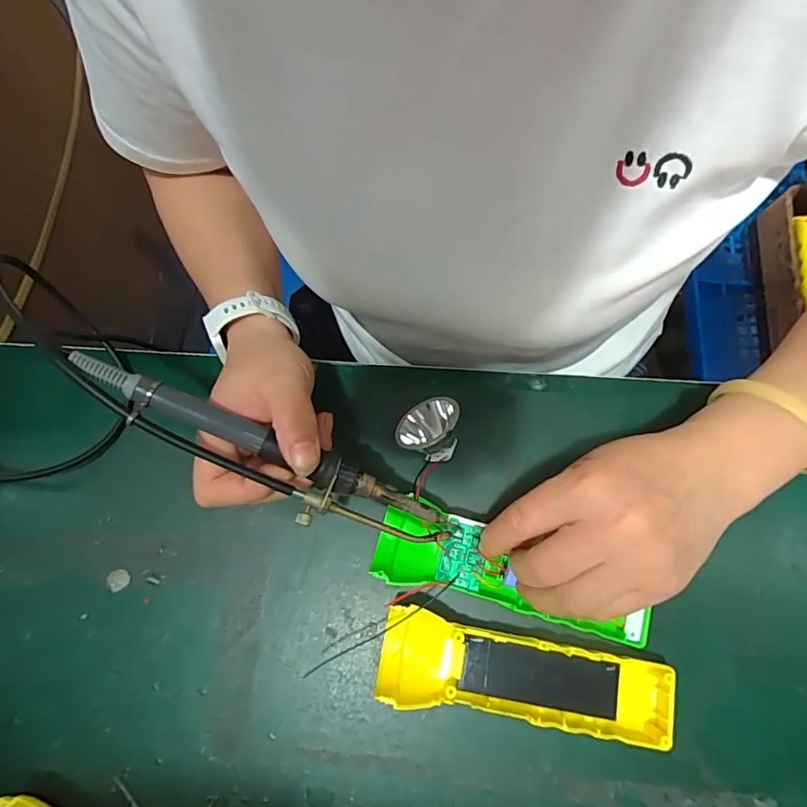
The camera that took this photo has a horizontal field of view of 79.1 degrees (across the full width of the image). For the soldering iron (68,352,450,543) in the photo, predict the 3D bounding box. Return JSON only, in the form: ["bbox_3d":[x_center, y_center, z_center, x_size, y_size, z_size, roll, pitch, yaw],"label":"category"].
[{"bbox_3d":[-0.069,0.032,0.256,0.198,0.028,0.033,27,77,-11],"label":"soldering iron"}]

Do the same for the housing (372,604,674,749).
[{"bbox_3d":[0.069,0.157,0.281,0.162,0.025,0.048,10,76,4],"label":"housing"}]

